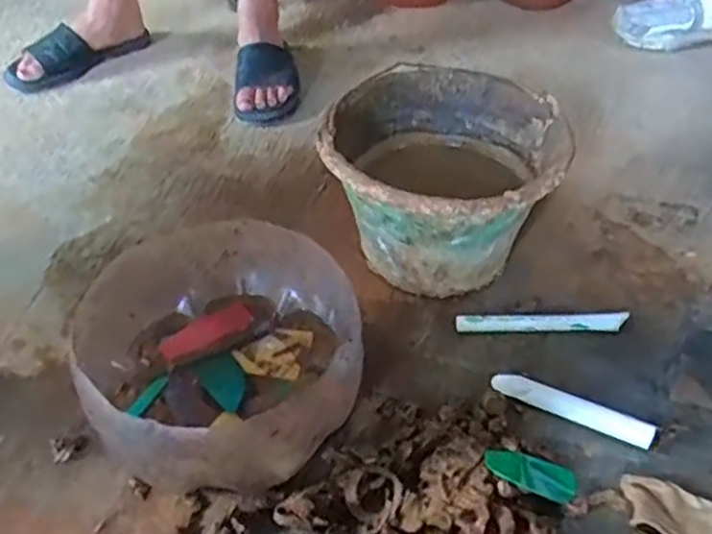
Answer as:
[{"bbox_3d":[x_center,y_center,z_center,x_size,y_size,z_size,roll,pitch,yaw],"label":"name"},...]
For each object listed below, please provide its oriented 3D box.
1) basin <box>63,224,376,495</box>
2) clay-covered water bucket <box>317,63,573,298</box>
[{"bbox_3d":[-0.121,0.084,0.670,0.230,0.125,0.250,0,42,0],"label":"basin"},{"bbox_3d":[0.094,-0.084,0.817,0.239,0.169,0.251,0,42,0],"label":"clay-covered water bucket"}]

